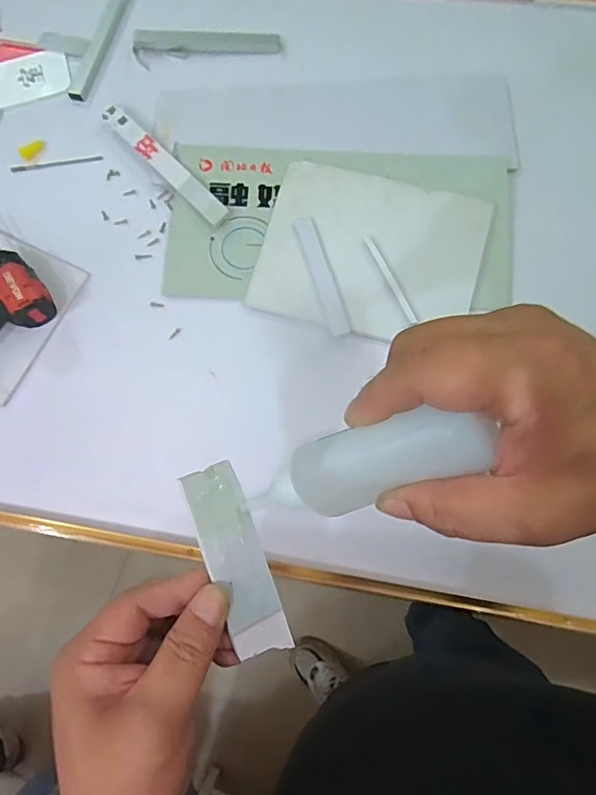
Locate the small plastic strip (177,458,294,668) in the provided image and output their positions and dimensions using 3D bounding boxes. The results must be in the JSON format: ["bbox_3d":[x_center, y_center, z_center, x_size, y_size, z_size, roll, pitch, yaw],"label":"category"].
[{"bbox_3d":[-0.033,0.089,0.274,0.030,0.004,0.106,-19,93,-23],"label":"small plastic strip"}]

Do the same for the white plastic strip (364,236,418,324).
[{"bbox_3d":[0.130,-0.167,0.708,0.012,0.008,0.145,-24,73,-6],"label":"white plastic strip"}]

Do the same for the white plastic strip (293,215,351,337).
[{"bbox_3d":[0.035,-0.176,0.714,0.029,0.004,0.193,-16,73,-4],"label":"white plastic strip"}]

